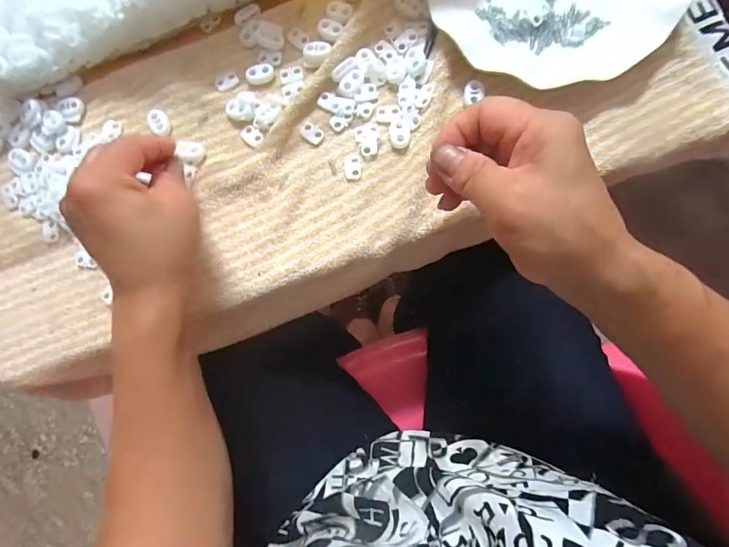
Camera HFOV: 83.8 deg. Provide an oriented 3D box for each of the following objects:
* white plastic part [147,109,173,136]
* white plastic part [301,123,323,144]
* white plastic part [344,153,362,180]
[{"bbox_3d":[-0.163,-0.120,0.323,0.016,0.006,0.023,-19,84,3],"label":"white plastic part"},{"bbox_3d":[-0.041,-0.109,0.313,0.019,0.004,0.012,36,89,6],"label":"white plastic part"},{"bbox_3d":[-0.009,-0.082,0.307,0.013,0.004,0.020,-1,85,4],"label":"white plastic part"}]

